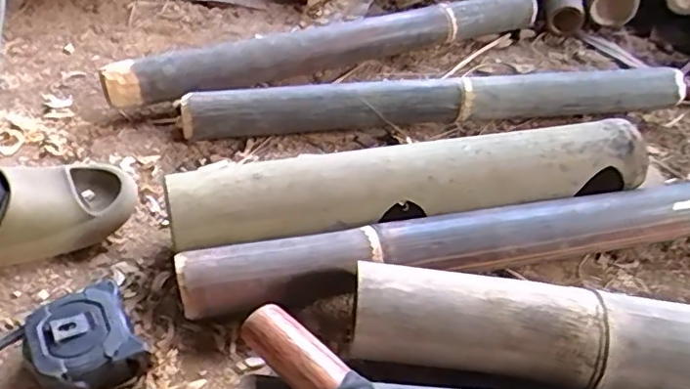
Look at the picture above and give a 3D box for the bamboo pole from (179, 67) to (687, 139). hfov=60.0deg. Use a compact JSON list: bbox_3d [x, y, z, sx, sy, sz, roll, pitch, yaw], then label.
[{"bbox_3d":[0.136,-0.126,0.774,0.672,0.045,0.057,-4,43,-13],"label":"bamboo pole"}]

